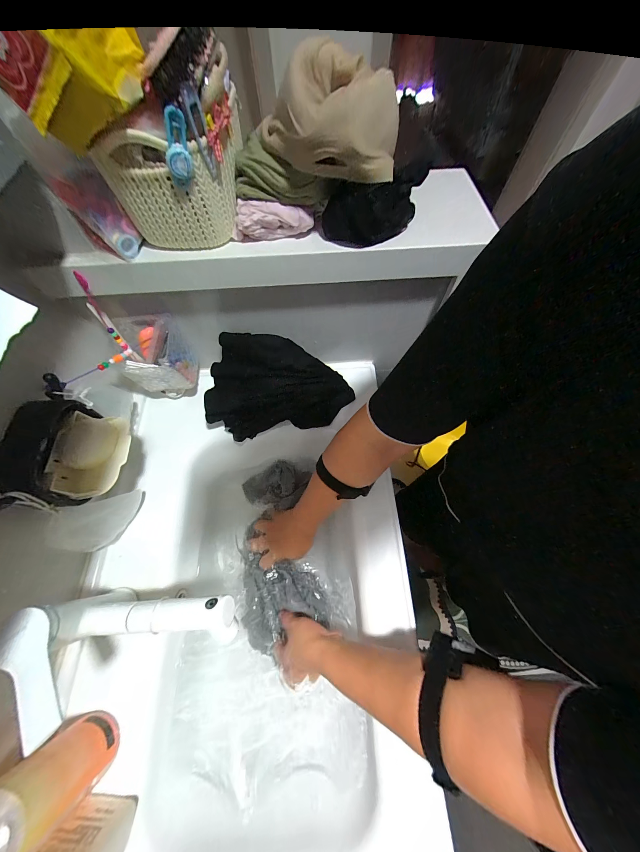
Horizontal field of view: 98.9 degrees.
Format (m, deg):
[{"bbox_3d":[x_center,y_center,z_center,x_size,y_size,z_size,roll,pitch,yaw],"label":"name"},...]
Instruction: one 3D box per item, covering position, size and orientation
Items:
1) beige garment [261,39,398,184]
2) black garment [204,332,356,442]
[{"bbox_3d":[0.017,-0.301,0.267,0.145,0.078,0.062,-6,66,-1],"label":"beige garment"},{"bbox_3d":[-0.072,-0.076,0.496,0.249,0.131,0.146,-9,67,-2],"label":"black garment"}]

